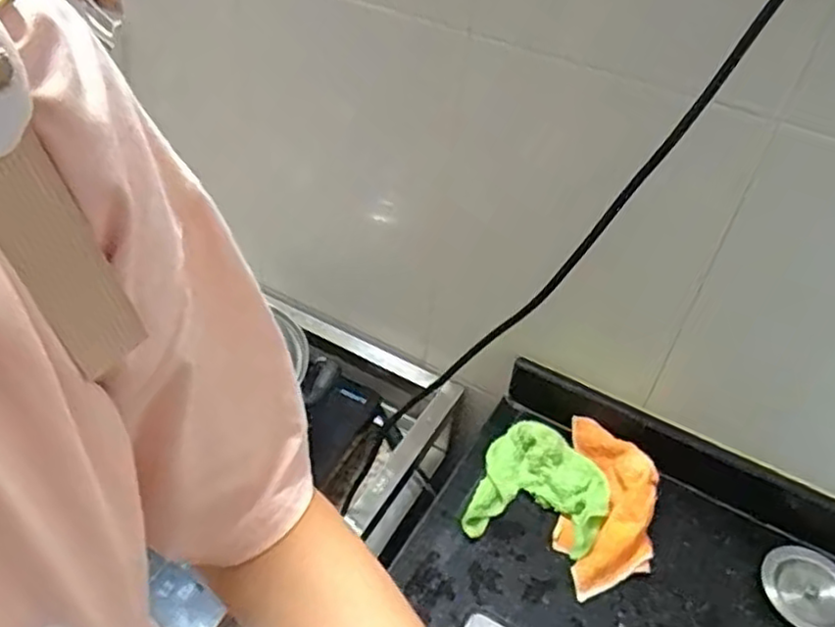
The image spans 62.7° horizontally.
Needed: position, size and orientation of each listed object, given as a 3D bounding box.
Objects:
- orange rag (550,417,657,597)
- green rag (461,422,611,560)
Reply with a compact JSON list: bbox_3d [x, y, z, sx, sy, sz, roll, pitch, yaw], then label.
[{"bbox_3d":[0.182,0.181,0.657,0.085,0.050,0.174,15,43,10],"label":"orange rag"},{"bbox_3d":[0.121,0.171,0.670,0.121,0.033,0.126,17,43,12],"label":"green rag"}]

